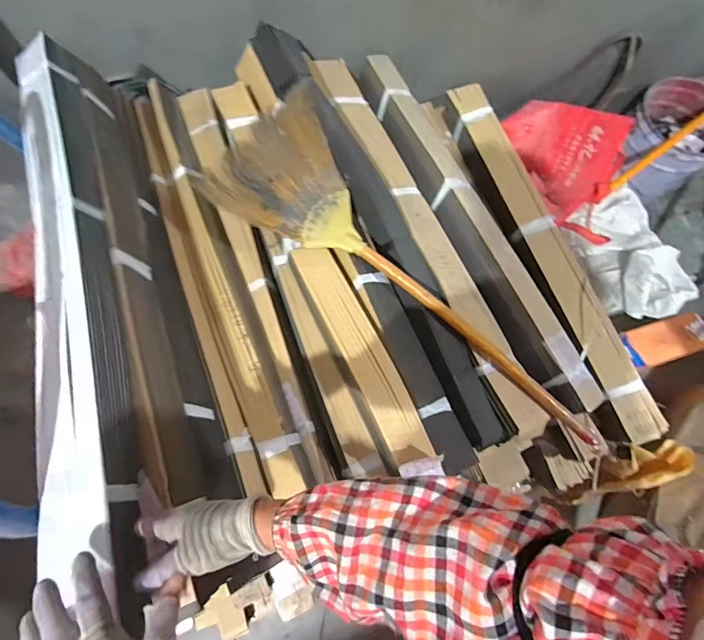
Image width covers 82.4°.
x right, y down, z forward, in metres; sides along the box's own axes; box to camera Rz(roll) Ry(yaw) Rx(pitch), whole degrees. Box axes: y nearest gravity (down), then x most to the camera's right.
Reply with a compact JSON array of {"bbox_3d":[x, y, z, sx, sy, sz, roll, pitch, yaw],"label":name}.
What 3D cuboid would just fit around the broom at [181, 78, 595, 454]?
[{"bbox_3d":[0.144,-0.063,0.828,0.994,0.079,0.319,42,75,-2],"label":"broom"}]

